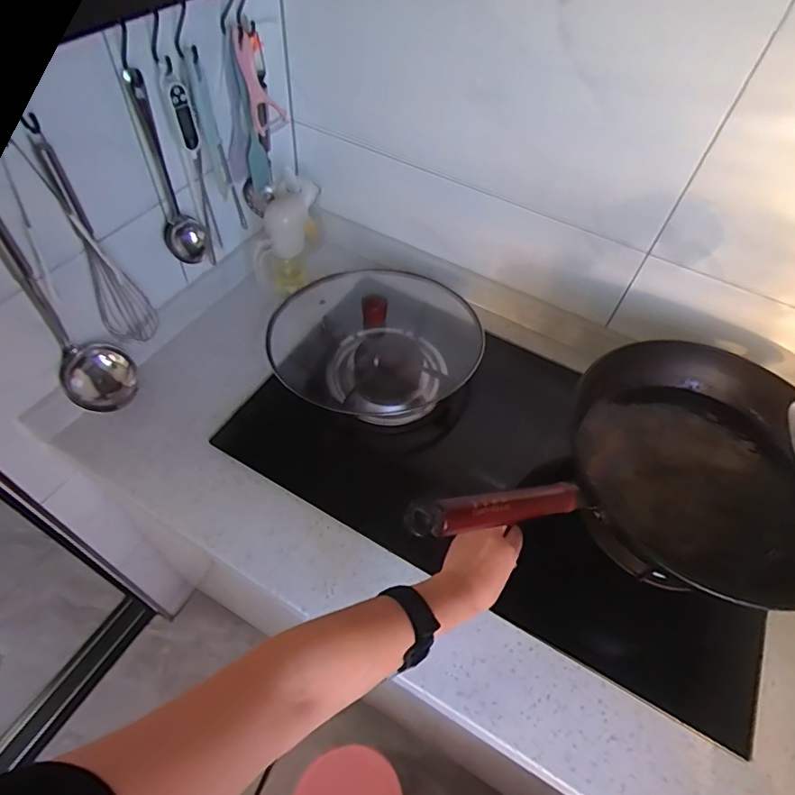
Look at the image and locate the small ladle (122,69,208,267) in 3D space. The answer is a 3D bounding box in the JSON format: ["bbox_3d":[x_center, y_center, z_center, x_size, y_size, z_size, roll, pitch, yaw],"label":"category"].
[{"bbox_3d":[-0.300,-0.284,0.656,0.053,0.231,0.078,-17,57,-15],"label":"small ladle"}]

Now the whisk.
[{"bbox_3d":[-0.361,-0.171,0.608,0.059,0.300,0.067,-26,59,-20],"label":"whisk"}]

